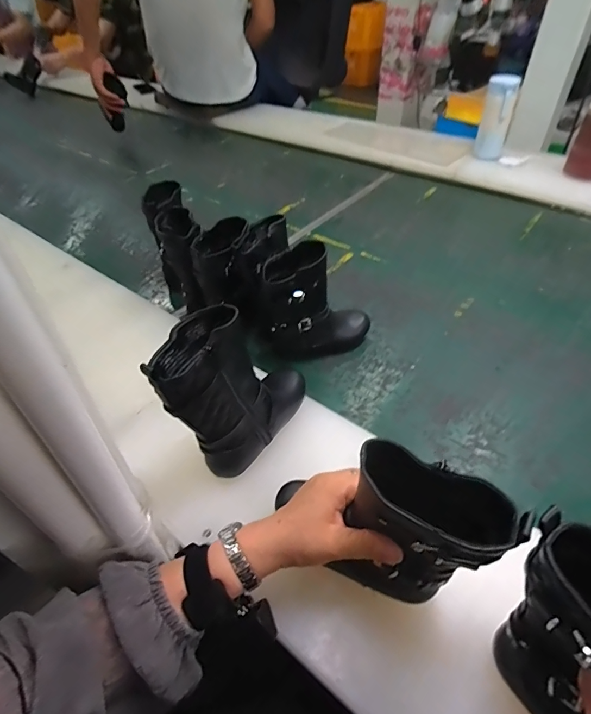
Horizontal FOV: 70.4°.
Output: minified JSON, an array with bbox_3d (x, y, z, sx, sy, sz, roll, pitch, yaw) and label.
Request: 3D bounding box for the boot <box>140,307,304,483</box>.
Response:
[{"bbox_3d":[-0.061,0.026,0.461,0.075,0.179,0.184,33,55,31],"label":"boot"}]

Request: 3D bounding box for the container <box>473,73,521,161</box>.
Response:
[{"bbox_3d":[0.537,-0.629,1.130,0.077,0.203,0.064,14,47,17],"label":"container"}]

